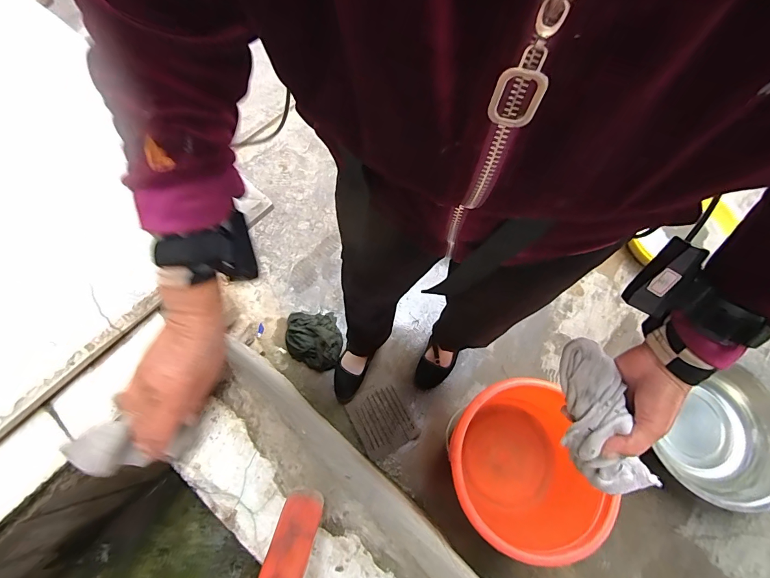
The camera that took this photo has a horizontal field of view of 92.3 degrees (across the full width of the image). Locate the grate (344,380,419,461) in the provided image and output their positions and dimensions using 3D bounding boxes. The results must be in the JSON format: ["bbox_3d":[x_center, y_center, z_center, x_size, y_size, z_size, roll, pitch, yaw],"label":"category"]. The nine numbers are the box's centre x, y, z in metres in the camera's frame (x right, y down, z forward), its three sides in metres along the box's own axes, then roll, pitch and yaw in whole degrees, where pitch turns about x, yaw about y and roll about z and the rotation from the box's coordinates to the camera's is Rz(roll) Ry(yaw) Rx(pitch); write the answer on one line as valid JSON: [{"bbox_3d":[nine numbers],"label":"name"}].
[{"bbox_3d":[-0.012,0.355,1.020,0.148,0.008,0.178,-28,72,-11],"label":"grate"}]

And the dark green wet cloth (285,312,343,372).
[{"bbox_3d":[-0.210,0.149,1.080,0.166,0.046,0.173,0,69,-2],"label":"dark green wet cloth"}]

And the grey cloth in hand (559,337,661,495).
[{"bbox_3d":[0.222,0.131,0.379,0.061,0.049,0.157,-14,92,-8],"label":"grey cloth in hand"}]

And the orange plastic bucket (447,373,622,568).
[{"bbox_3d":[0.290,0.378,0.833,0.300,0.242,0.325,0,69,-1],"label":"orange plastic bucket"}]

